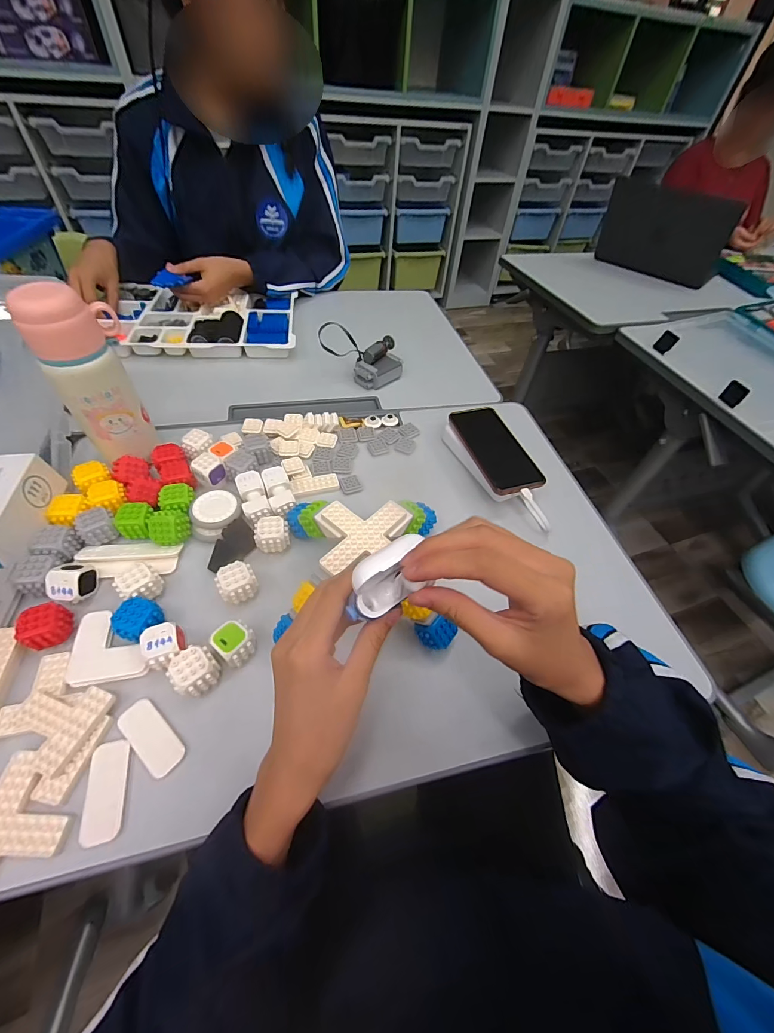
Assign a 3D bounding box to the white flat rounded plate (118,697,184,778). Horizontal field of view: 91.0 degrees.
[{"bbox_3d":[-0.198,0.184,0.319,0.063,0.004,0.028,35,57,21],"label":"white flat rounded plate"}]

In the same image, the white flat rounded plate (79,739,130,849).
[{"bbox_3d":[-0.221,0.214,0.299,0.028,0.004,0.066,-9,53,-13],"label":"white flat rounded plate"}]

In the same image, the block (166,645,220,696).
[{"bbox_3d":[-0.173,0.140,0.344,0.036,0.033,0.038,-35,63,-28],"label":"block"}]

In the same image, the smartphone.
[{"bbox_3d":[0.151,-0.099,0.535,0.077,0.014,0.160,-12,54,-15],"label":"smartphone"}]

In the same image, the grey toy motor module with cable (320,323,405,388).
[{"bbox_3d":[-0.037,-0.279,0.667,0.131,0.081,0.099,-27,59,-24],"label":"grey toy motor module with cable"}]

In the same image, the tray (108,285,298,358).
[{"bbox_3d":[-0.349,-0.380,0.735,0.325,0.035,0.241,-5,52,-9],"label":"tray"}]

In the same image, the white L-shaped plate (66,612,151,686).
[{"bbox_3d":[-0.263,0.121,0.361,0.063,0.009,0.073,-12,54,-15],"label":"white L-shaped plate"}]

